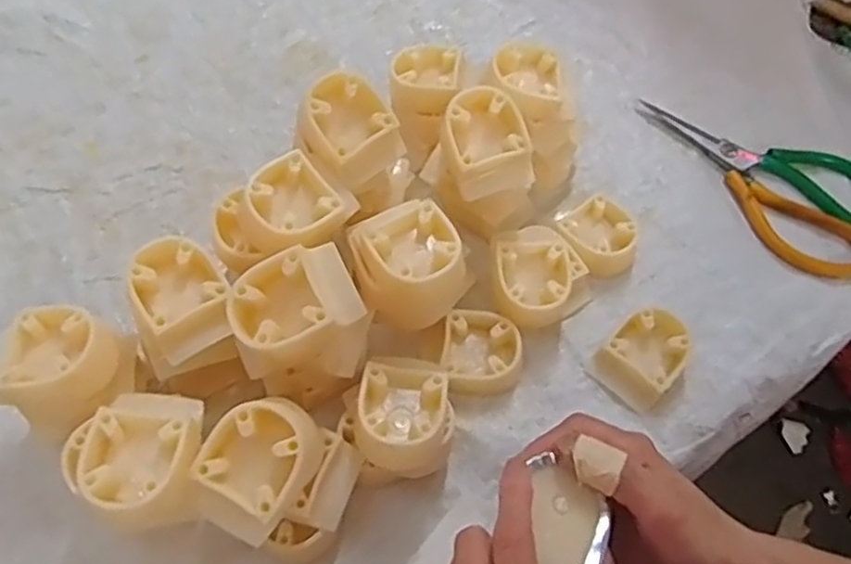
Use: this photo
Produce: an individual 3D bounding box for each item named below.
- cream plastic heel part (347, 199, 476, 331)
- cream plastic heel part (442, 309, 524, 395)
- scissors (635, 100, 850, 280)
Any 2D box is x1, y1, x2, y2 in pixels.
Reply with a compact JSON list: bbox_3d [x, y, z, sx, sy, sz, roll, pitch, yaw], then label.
[{"bbox_3d":[-0.007,-0.009,0.388,0.053,0.042,0.058,-26,67,-17],"label":"cream plastic heel part"},{"bbox_3d":[0.035,0.045,0.431,0.048,0.022,0.048,9,61,3],"label":"cream plastic heel part"},{"bbox_3d":[0.253,-0.085,0.518,0.101,0.012,0.189,-32,67,-18],"label":"scissors"}]

